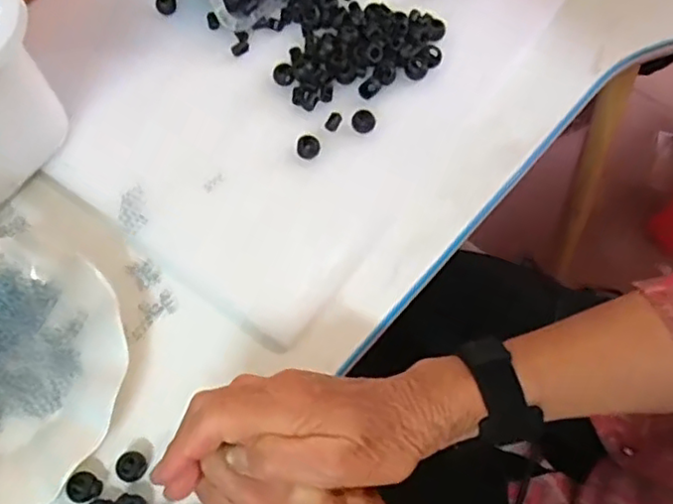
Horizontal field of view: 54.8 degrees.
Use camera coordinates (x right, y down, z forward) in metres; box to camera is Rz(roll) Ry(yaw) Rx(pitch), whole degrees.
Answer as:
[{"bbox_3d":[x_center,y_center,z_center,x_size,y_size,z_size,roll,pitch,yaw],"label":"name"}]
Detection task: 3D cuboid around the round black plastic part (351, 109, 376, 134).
[{"bbox_3d":[0.020,-0.099,0.488,0.017,0.010,0.018,0,66,-1],"label":"round black plastic part"}]

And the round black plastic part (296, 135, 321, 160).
[{"bbox_3d":[-0.021,-0.078,0.480,0.017,0.009,0.016,0,66,-1],"label":"round black plastic part"}]

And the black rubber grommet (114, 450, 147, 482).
[{"bbox_3d":[-0.124,0.130,0.392,0.018,0.010,0.017,0,66,-1],"label":"black rubber grommet"}]

